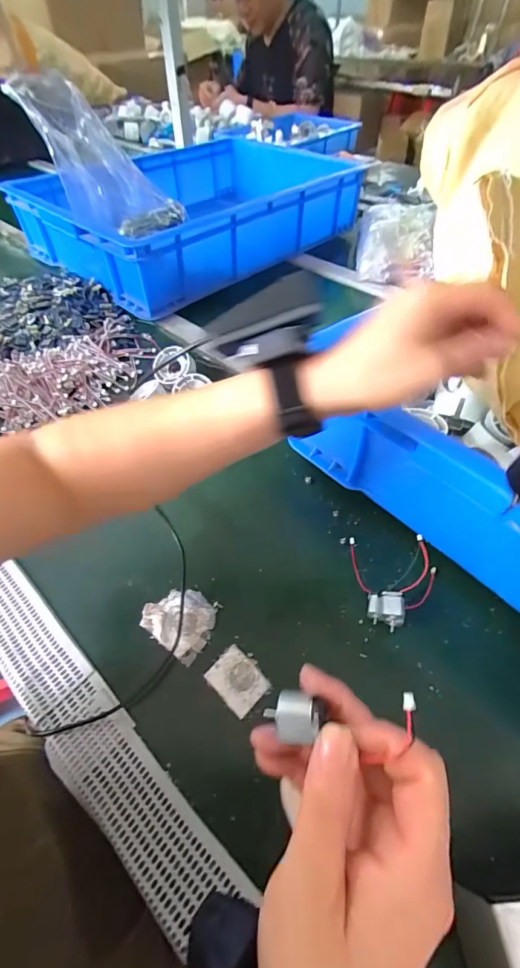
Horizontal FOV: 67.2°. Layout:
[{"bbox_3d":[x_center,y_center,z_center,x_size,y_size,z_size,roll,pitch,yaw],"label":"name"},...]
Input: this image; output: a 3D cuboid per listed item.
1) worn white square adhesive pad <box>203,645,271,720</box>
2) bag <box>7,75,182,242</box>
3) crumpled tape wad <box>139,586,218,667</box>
[{"bbox_3d":[-0.019,0.165,0.330,0.047,0.004,0.037,38,61,26],"label":"worn white square adhesive pad"},{"bbox_3d":[-0.259,-0.571,0.677,0.207,0.195,0.163,-4,52,-3],"label":"bag"},{"bbox_3d":[-0.073,0.123,0.360,0.064,0.005,0.053,31,58,22],"label":"crumpled tape wad"}]

